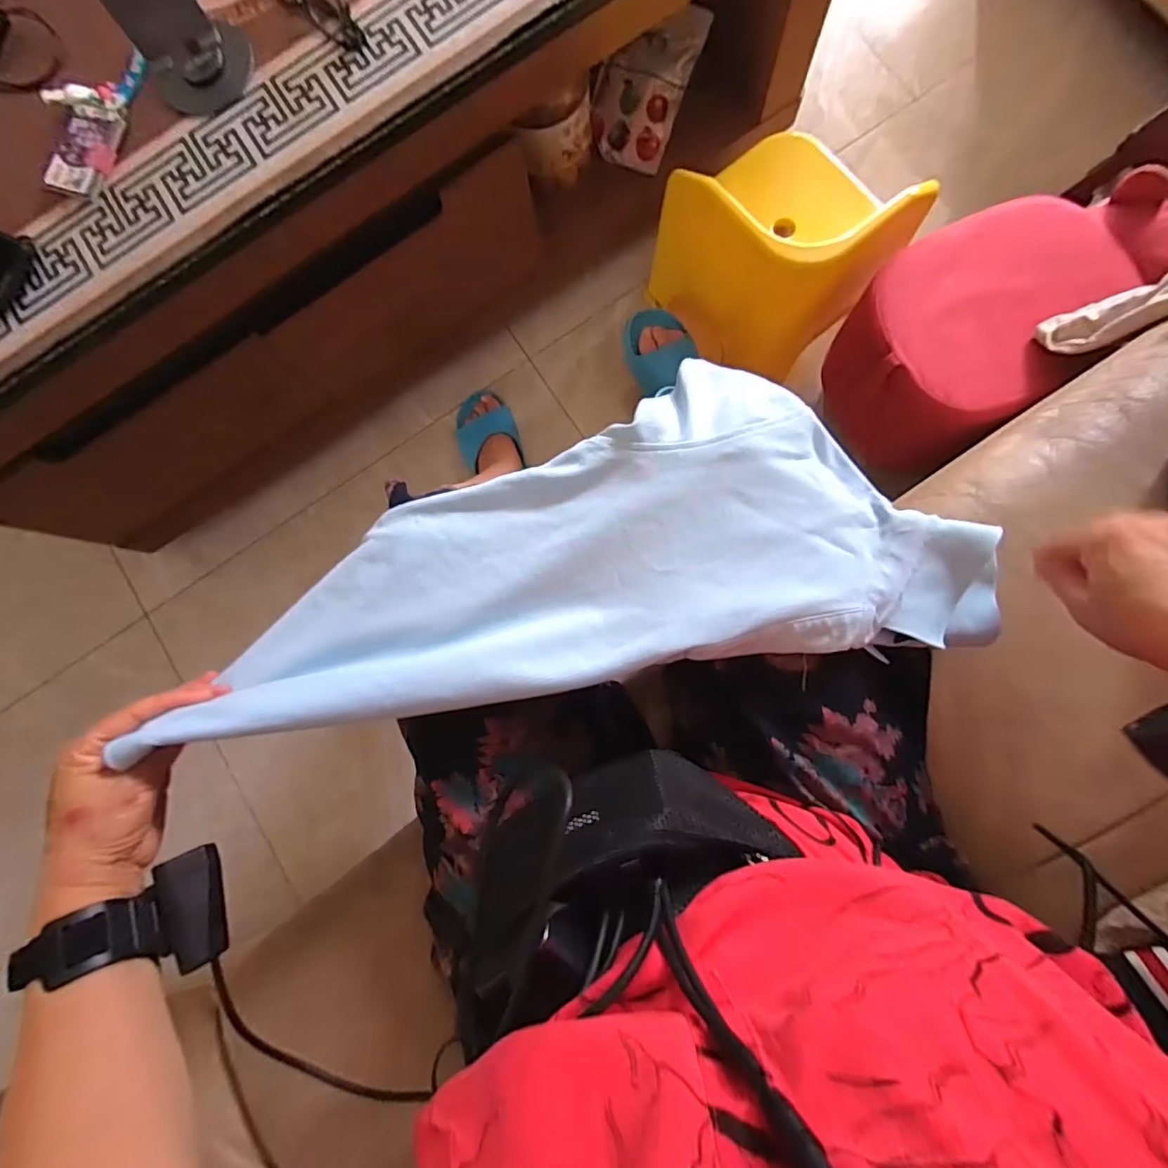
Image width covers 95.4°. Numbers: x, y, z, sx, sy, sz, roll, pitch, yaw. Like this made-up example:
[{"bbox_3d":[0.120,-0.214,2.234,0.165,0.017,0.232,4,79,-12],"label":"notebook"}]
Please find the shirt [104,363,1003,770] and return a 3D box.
[{"bbox_3d":[0.000,-0.029,0.388,0.558,0.075,0.227,-13,81,0],"label":"shirt"}]

